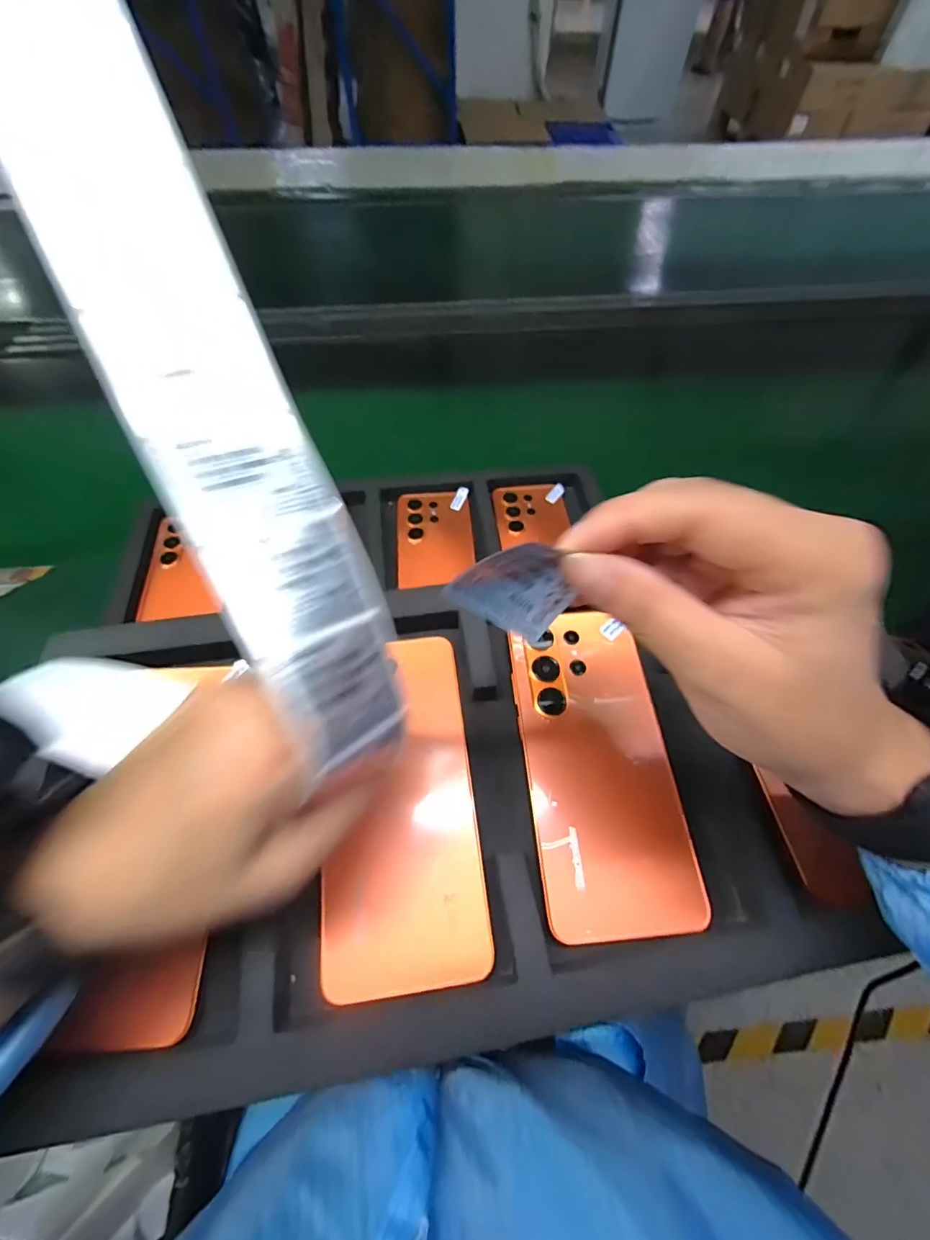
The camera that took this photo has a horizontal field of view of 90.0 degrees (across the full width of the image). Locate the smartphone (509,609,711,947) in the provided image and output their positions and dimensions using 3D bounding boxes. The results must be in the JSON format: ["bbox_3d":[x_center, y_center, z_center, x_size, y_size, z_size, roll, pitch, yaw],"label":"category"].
[{"bbox_3d":[0.072,0.073,0.252,0.077,0.010,0.165,-3,60,-2],"label":"smartphone"}]

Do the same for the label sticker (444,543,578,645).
[{"bbox_3d":[0.018,-0.010,0.146,0.038,0.031,0.004,28,30,-32],"label":"label sticker"}]

